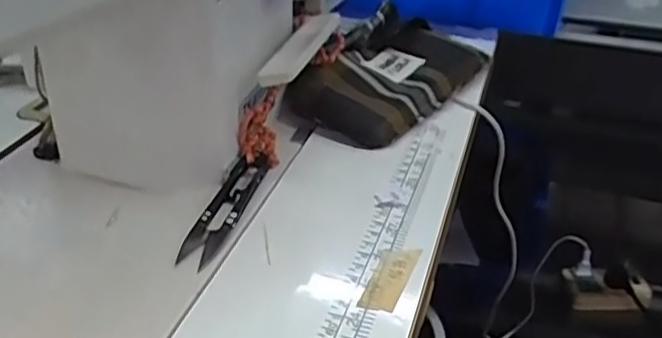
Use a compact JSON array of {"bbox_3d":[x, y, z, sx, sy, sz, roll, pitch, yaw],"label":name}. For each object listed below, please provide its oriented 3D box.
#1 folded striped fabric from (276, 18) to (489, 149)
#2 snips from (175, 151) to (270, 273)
[{"bbox_3d":[0.056,-0.076,0.526,0.086,0.035,0.195,26,39,31],"label":"folded striped fabric"},{"bbox_3d":[-0.062,0.021,0.392,0.025,0.012,0.098,9,33,10],"label":"snips"}]

